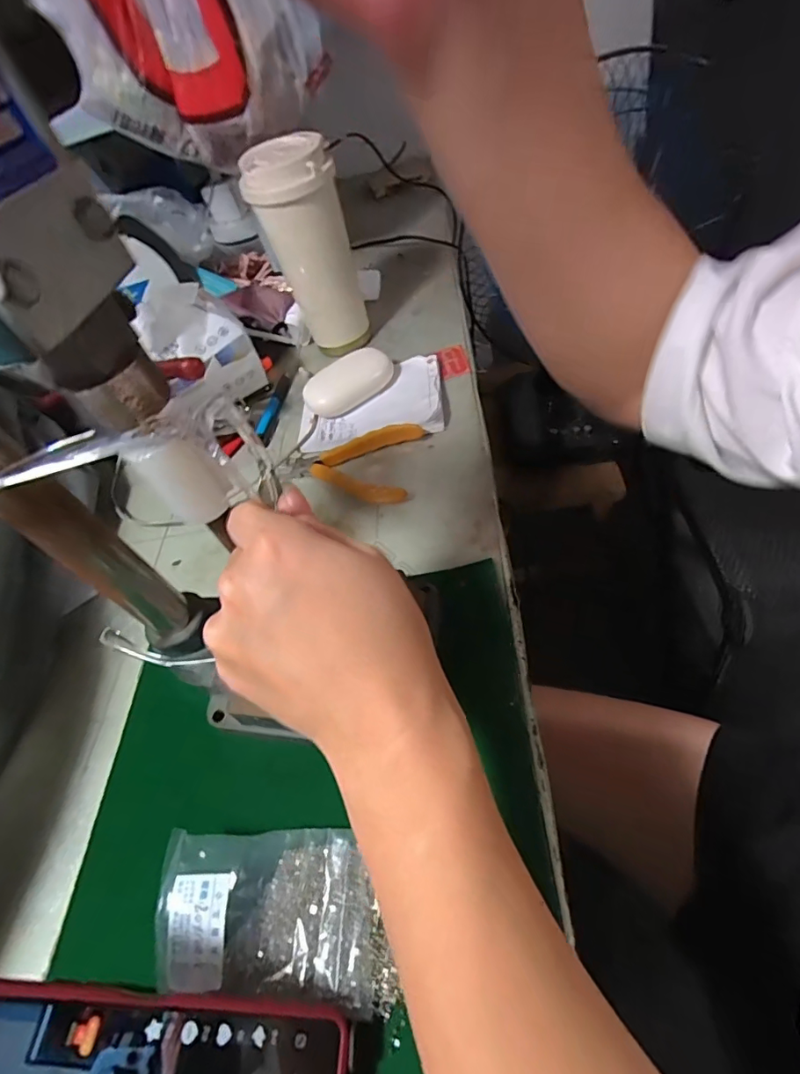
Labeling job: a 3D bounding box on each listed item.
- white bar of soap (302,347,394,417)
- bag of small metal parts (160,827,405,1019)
[{"bbox_3d":[-0.051,-0.155,0.498,0.088,0.031,0.038,-41,54,-17],"label":"white bar of soap"},{"bbox_3d":[-0.063,0.190,0.254,0.112,0.016,0.073,2,49,-5],"label":"bag of small metal parts"}]

